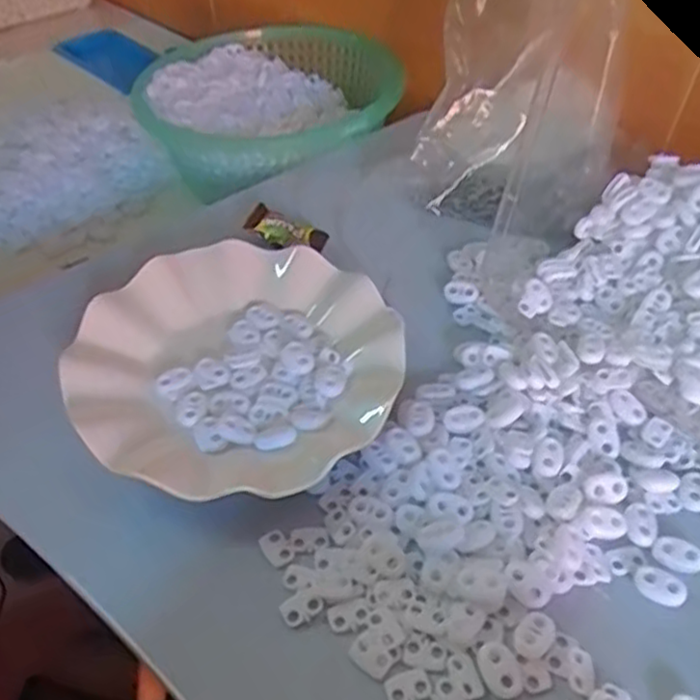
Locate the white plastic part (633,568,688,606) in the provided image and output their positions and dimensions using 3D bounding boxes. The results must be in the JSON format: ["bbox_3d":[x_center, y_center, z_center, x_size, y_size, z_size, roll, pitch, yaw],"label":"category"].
[{"bbox_3d":[0.139,0.105,0.324,0.022,0.004,0.014,15,47,17],"label":"white plastic part"}]

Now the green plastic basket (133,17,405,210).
[{"bbox_3d":[-0.067,-0.226,0.657,0.214,0.084,0.203,-1,44,1],"label":"green plastic basket"}]

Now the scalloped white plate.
[{"bbox_3d":[-0.058,0.004,0.405,0.172,0.038,0.173,-1,44,1],"label":"scalloped white plate"}]

